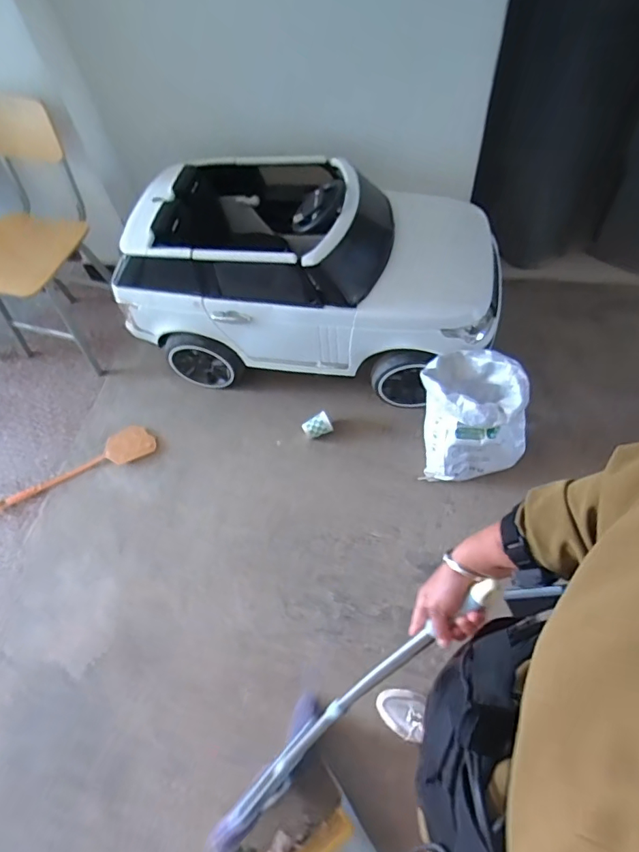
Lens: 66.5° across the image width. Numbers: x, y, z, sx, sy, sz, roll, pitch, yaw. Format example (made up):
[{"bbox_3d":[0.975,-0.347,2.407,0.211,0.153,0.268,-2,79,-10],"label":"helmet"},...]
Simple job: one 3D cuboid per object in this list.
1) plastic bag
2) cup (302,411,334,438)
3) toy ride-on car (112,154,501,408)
[{"bbox_3d":[0.451,-0.021,1.392,0.309,0.316,0.258,-4,58,2],"label":"plastic bag"},{"bbox_3d":[-0.007,0.001,1.558,0.093,0.061,0.064,-23,59,-10],"label":"cup"},{"bbox_3d":[-0.018,-0.463,1.504,1.048,0.450,0.592,11,60,12],"label":"toy ride-on car"}]

